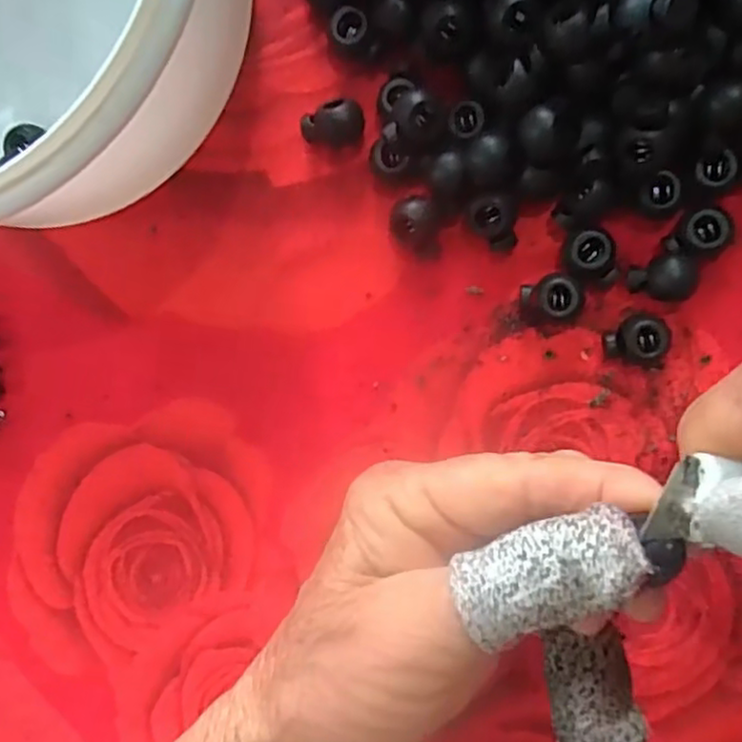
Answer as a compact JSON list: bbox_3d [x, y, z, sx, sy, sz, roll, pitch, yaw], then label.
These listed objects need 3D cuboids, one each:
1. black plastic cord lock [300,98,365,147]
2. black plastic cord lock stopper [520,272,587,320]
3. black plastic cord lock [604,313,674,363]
[{"bbox_3d":[-0.012,-0.078,0.216,0.018,0.010,0.012,6,94,8],"label":"black plastic cord lock"},{"bbox_3d":[0.056,-0.023,0.212,0.019,0.012,0.014,-1,93,9],"label":"black plastic cord lock stopper"},{"bbox_3d":[0.081,-0.010,0.210,0.019,0.011,0.014,-3,93,9],"label":"black plastic cord lock"}]

